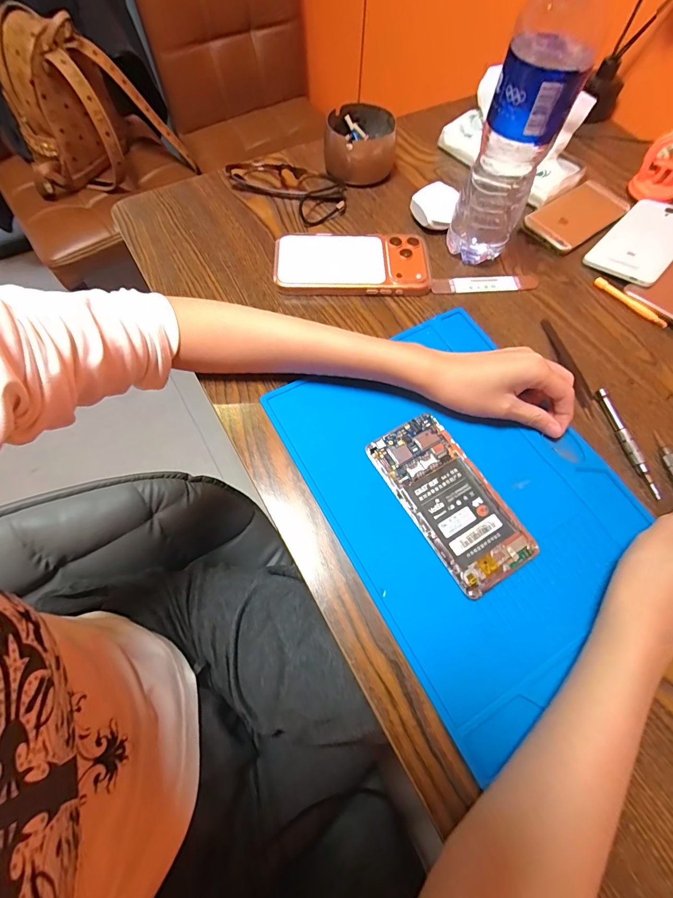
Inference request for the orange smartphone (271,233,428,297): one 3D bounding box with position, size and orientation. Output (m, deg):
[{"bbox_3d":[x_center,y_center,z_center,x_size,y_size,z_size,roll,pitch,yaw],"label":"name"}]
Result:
[{"bbox_3d":[0.017,-0.199,0.408,0.162,0.016,0.076,1,65,-2],"label":"orange smartphone"}]

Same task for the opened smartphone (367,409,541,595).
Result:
[{"bbox_3d":[0.090,0.038,0.305,0.070,0.008,0.140,-29,69,-15],"label":"opened smartphone"}]

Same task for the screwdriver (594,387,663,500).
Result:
[{"bbox_3d":[0.254,-0.006,0.332,0.009,0.011,0.103,-12,66,-8],"label":"screwdriver"}]

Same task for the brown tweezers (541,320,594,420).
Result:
[{"bbox_3d":[0.227,-0.083,0.369,0.015,0.005,0.114,-3,65,-4],"label":"brown tweezers"}]

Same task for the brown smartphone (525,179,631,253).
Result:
[{"bbox_3d":[0.289,-0.280,0.457,0.131,0.013,0.065,-35,71,-17],"label":"brown smartphone"}]

